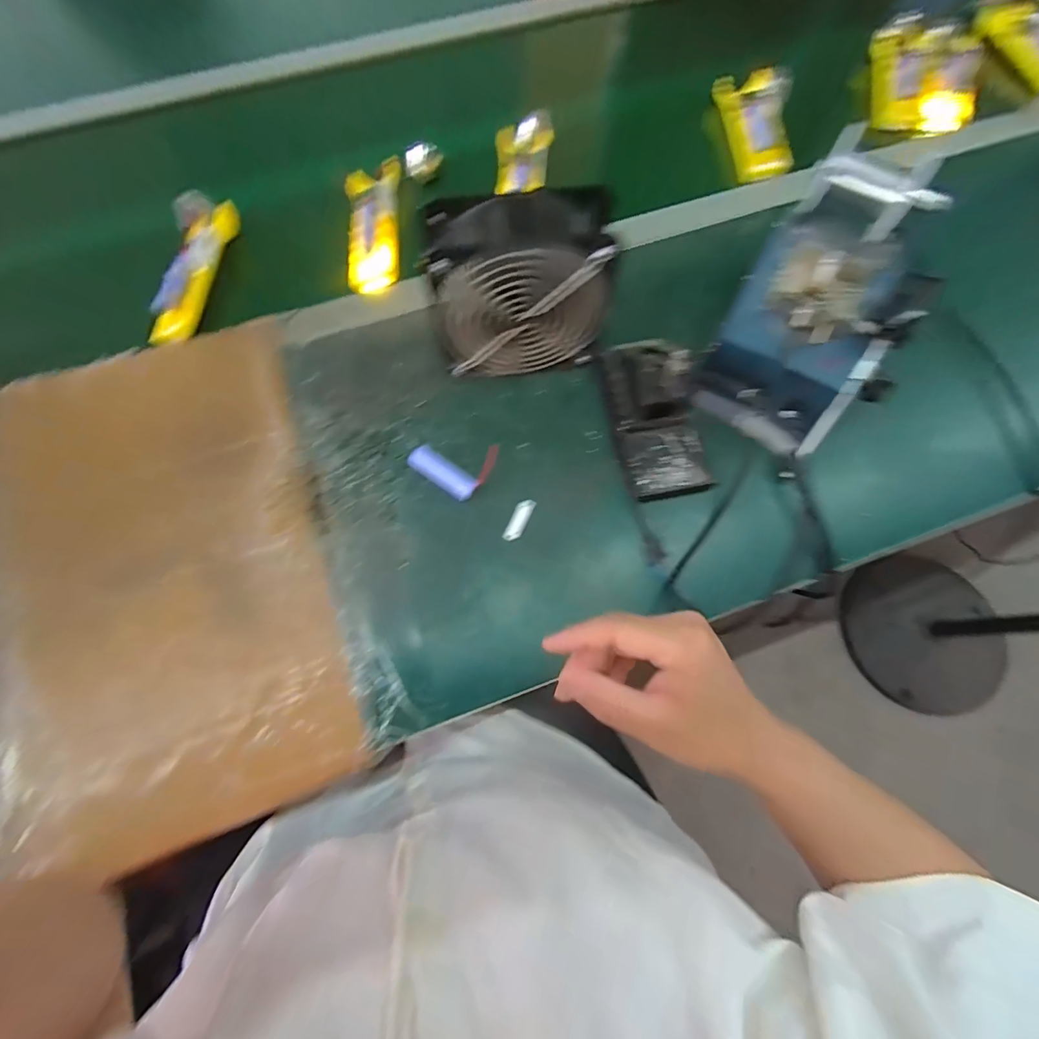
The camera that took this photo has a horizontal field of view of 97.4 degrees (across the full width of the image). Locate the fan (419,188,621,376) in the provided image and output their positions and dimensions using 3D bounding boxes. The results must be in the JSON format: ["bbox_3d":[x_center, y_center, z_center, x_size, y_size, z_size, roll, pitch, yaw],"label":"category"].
[{"bbox_3d":[-0.001,-0.193,0.399,0.151,0.152,0.062,-7,71,-3],"label":"fan"}]

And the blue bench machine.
[{"bbox_3d":[0.260,-0.170,0.393,0.140,0.133,0.222,28,72,8],"label":"blue bench machine"}]

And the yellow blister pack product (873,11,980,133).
[{"bbox_3d":[0.493,-0.552,0.561,0.115,0.040,0.179,16,71,4],"label":"yellow blister pack product"}]

